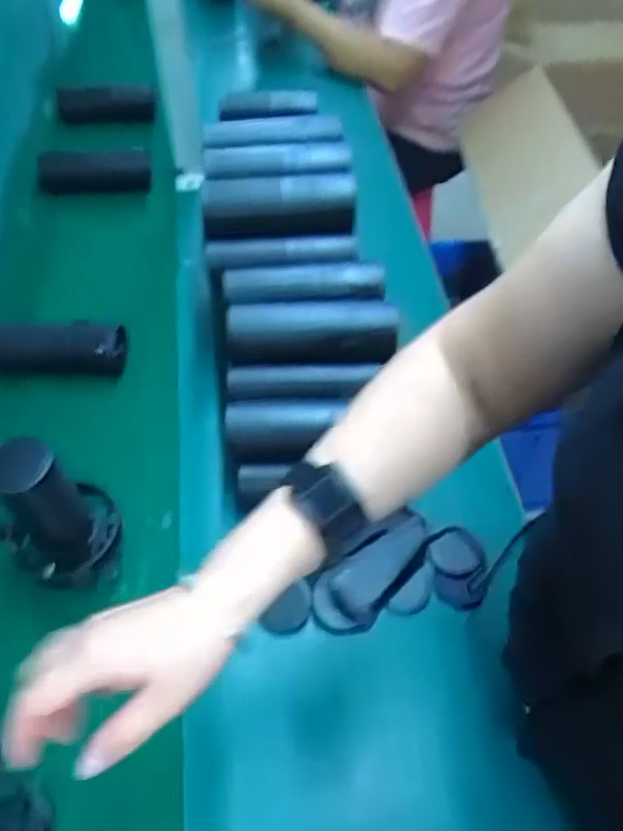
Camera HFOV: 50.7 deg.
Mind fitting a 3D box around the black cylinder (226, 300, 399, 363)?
[{"bbox_3d":[0.001,-0.083,0.645,0.165,0.043,0.049,0,52,-2],"label":"black cylinder"}]

